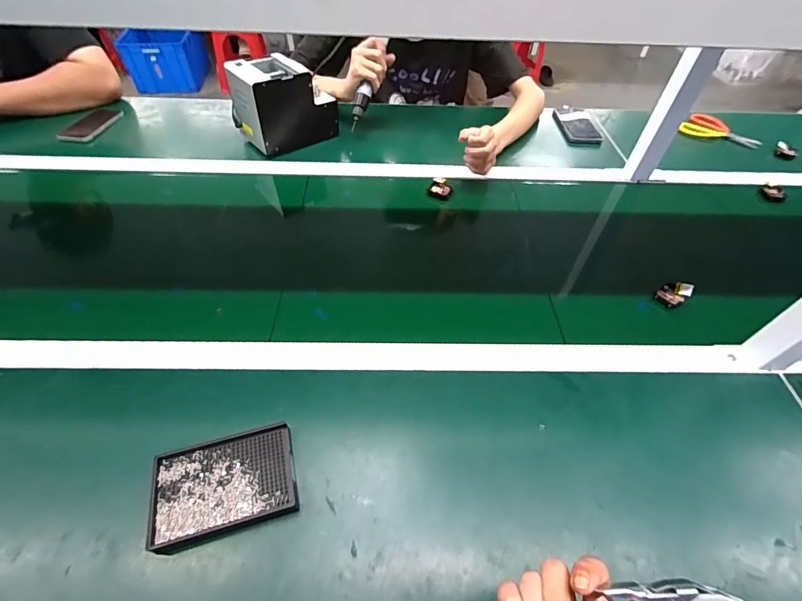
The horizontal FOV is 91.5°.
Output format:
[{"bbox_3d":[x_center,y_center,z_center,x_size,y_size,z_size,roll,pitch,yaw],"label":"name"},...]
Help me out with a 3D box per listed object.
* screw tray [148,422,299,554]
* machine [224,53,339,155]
[{"bbox_3d":[-0.180,0.189,0.405,0.134,0.025,0.093,-13,52,-12],"label":"screw tray"},{"bbox_3d":[-0.245,-0.414,0.820,0.126,0.147,0.180,39,59,24],"label":"machine"}]

